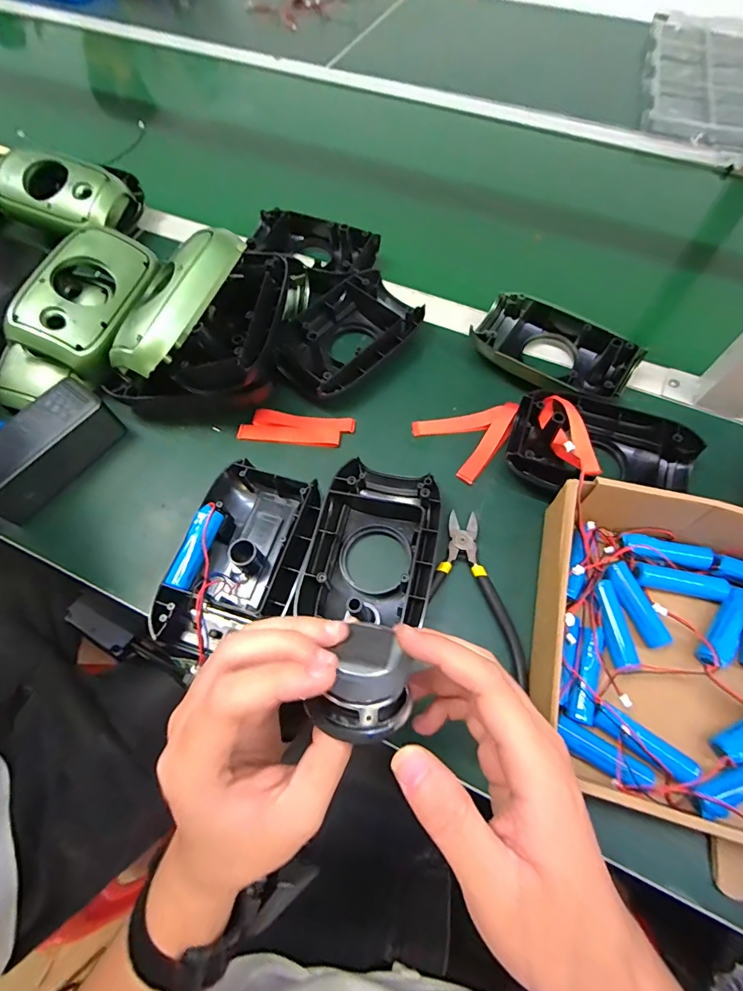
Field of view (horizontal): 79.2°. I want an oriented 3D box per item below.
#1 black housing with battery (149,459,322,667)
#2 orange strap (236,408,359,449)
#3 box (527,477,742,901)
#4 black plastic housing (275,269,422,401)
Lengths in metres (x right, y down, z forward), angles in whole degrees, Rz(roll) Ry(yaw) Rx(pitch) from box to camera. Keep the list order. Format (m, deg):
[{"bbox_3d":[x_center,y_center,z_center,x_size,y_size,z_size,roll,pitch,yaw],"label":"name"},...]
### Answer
[{"bbox_3d":[-0.105,0.054,0.366,0.105,0.040,0.158,15,66,8],"label":"black housing with battery"},{"bbox_3d":[-0.074,-0.066,0.445,0.111,0.008,0.031,5,65,3],"label":"orange strap"},{"bbox_3d":[0.223,0.120,0.313,0.214,0.067,0.239,13,65,7],"label":"box"},{"bbox_3d":[-0.027,-0.167,0.472,0.104,0.036,0.160,41,71,18],"label":"black plastic housing"}]

